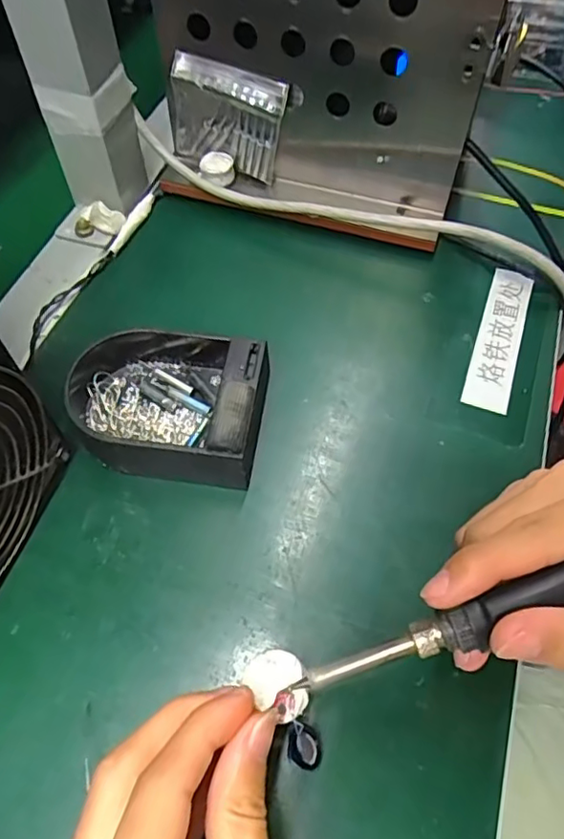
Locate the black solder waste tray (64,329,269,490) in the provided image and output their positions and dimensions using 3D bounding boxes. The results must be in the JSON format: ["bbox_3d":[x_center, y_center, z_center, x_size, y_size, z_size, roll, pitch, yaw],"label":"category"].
[{"bbox_3d":[-0.061,-0.014,0.311,0.111,0.037,0.092,12,59,6],"label":"black solder waste tray"}]

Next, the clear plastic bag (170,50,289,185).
[{"bbox_3d":[-0.037,-0.201,0.388,0.079,0.068,0.012,21,60,11],"label":"clear plastic bag"}]

